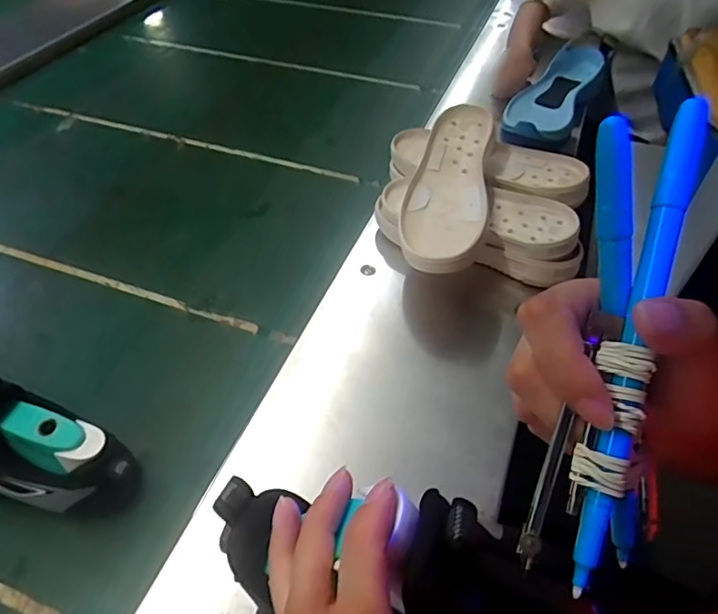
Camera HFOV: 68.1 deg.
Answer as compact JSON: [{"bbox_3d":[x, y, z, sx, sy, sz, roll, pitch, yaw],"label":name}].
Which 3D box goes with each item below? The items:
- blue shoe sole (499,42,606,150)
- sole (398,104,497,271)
[{"bbox_3d":[0.319,-0.345,0.873,0.113,0.070,0.312,23,51,21],"label":"blue shoe sole"},{"bbox_3d":[0.104,-0.145,0.616,0.094,0.048,0.257,9,48,10],"label":"sole"}]

